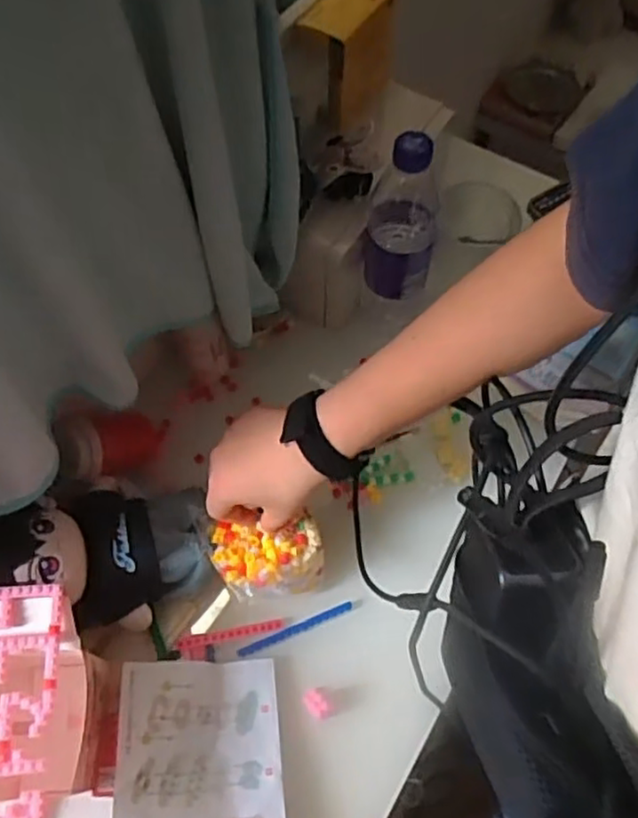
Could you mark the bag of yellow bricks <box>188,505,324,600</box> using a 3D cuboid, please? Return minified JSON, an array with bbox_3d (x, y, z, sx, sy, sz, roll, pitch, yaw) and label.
[{"bbox_3d":[-0.047,0.117,0.540,0.098,0.049,0.066,-4,62,-3],"label":"bag of yellow bricks"}]

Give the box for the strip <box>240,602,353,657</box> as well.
[{"bbox_3d":[-0.020,0.186,0.556,0.102,0.007,0.008,-21,64,-12],"label":"strip"}]

